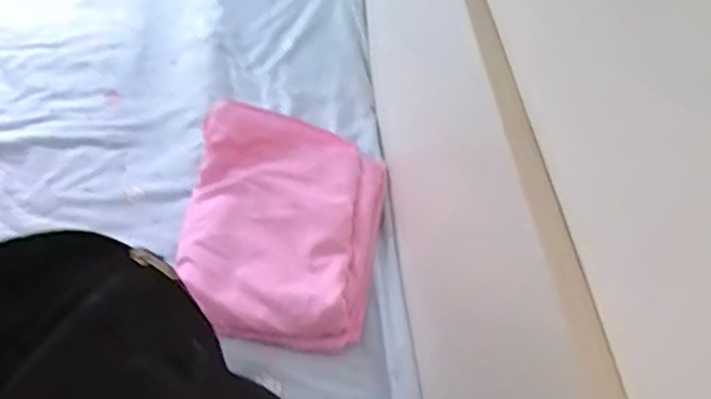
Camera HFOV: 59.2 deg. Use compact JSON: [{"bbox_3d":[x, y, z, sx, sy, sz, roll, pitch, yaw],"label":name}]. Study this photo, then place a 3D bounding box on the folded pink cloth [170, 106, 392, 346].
[{"bbox_3d":[-0.126,0.030,1.008,0.323,0.095,0.381,7,49,7],"label":"folded pink cloth"}]

